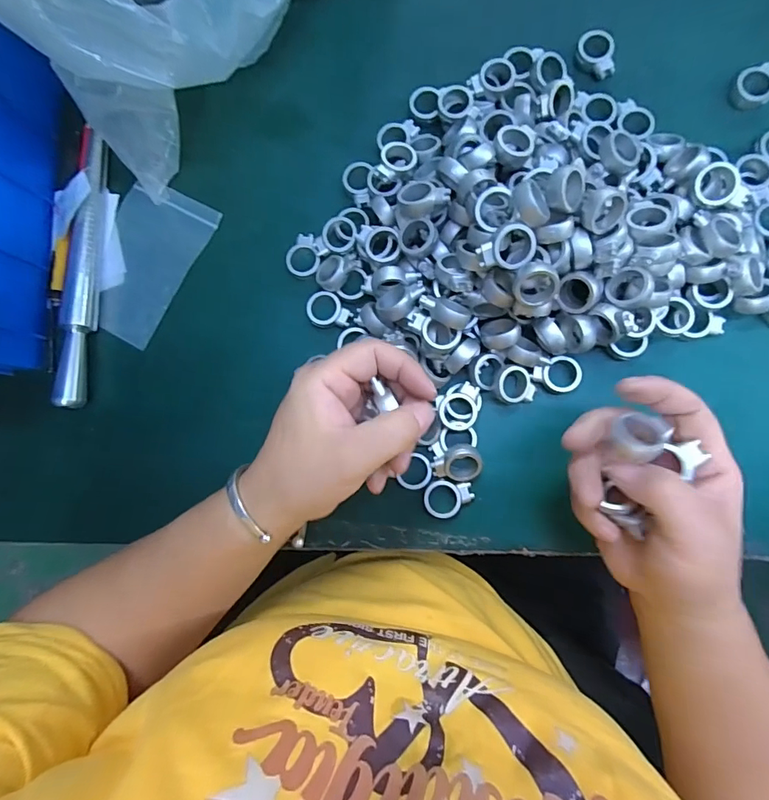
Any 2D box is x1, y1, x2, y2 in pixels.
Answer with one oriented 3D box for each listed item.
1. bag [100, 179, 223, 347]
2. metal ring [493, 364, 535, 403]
[{"bbox_3d":[-0.189,-0.110,0.353,0.075,0.005,0.121,30,89,7],"label":"bag"},{"bbox_3d":[0.091,-0.011,0.314,0.028,0.020,0.025,-5,85,5],"label":"metal ring"}]

